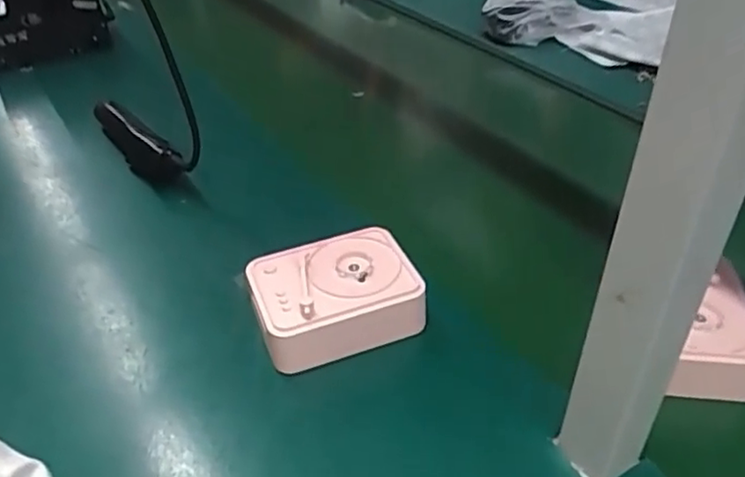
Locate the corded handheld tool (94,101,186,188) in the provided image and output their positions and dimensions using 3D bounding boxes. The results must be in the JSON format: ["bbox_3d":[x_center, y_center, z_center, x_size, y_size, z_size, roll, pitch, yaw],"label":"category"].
[{"bbox_3d":[-0.271,-0.112,0.743,0.034,0.039,0.210,-26,44,-29],"label":"corded handheld tool"}]

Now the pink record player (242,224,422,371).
[{"bbox_3d":[-0.031,0.044,0.523,0.122,0.049,0.093,-16,39,-18],"label":"pink record player"}]

